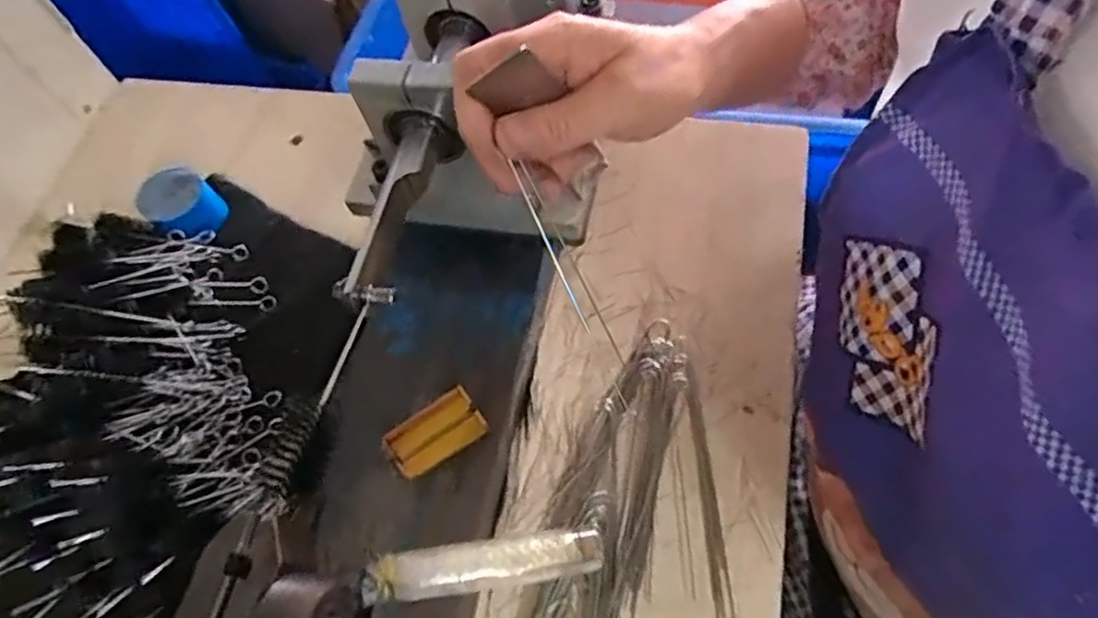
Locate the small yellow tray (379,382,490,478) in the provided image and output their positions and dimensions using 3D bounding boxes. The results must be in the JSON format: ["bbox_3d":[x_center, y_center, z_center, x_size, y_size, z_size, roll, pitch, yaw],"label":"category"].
[{"bbox_3d":[-0.063,0.069,0.375,0.052,0.015,0.029,-32,63,-8],"label":"small yellow tray"}]

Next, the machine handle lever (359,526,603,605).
[{"bbox_3d":[-0.025,0.099,0.263,0.092,0.011,0.018,-3,60,-15],"label":"machine handle lever"}]

